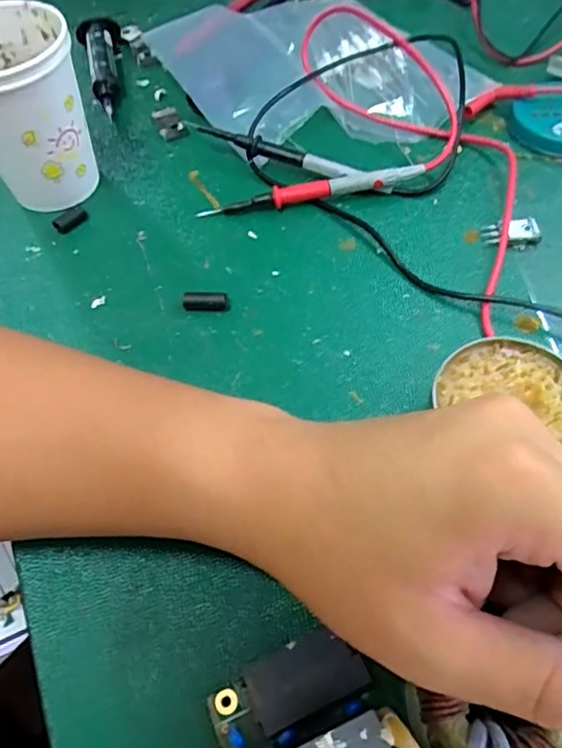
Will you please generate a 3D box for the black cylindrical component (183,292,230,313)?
[{"bbox_3d":[-0.039,-0.038,0.304,0.023,0.008,0.008,-2,57,3],"label":"black cylindrical component"}]

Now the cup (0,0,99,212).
[{"bbox_3d":[-0.142,-0.145,0.330,0.067,0.094,0.081,-28,59,-14],"label":"cup"}]

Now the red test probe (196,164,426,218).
[{"bbox_3d":[0.017,-0.106,0.339,0.129,0.015,0.009,-8,57,-1],"label":"red test probe"}]

